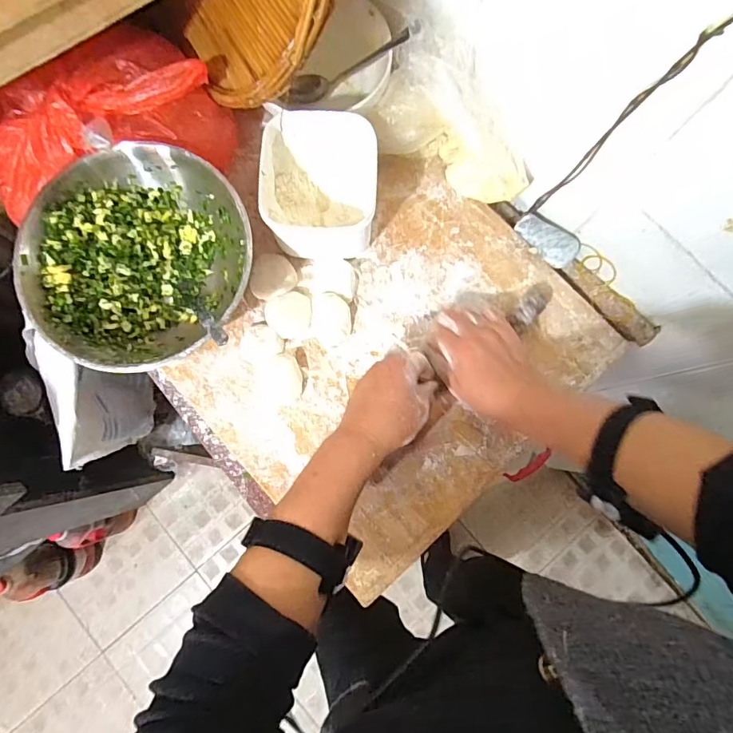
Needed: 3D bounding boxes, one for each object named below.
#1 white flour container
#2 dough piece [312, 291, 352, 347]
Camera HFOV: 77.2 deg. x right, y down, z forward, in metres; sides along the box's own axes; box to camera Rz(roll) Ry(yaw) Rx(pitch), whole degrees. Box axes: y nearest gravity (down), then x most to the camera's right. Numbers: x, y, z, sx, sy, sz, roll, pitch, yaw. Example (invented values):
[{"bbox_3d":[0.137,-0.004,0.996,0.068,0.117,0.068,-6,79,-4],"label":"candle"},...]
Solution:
[{"bbox_3d":[-0.047,-0.187,0.483,0.112,0.086,0.126,2,80,0],"label":"white flour container"},{"bbox_3d":[-0.038,-0.051,0.500,0.041,0.019,0.053,-7,81,-2],"label":"dough piece"}]

